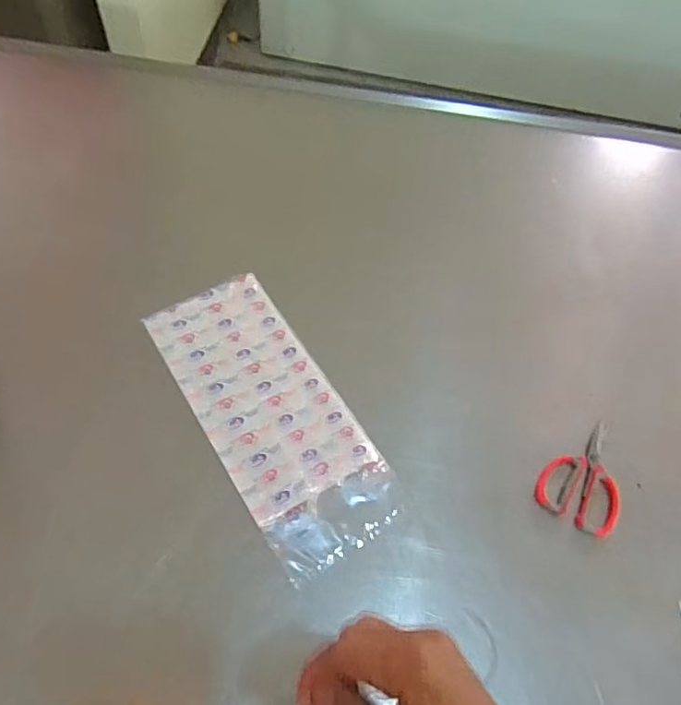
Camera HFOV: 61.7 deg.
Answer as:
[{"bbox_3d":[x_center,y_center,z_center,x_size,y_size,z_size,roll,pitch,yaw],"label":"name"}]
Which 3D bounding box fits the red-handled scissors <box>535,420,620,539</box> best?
[{"bbox_3d":[0.290,0.130,0.661,0.085,0.017,0.148,28,61,14],"label":"red-handled scissors"}]

